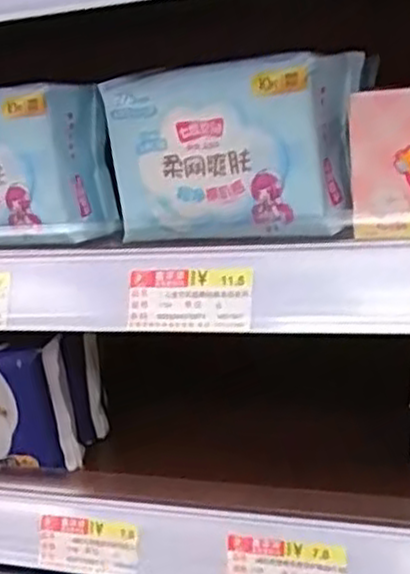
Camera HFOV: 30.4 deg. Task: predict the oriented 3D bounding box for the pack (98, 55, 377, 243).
[{"bbox_3d":[0.016,-0.070,0.383,0.126,0.082,0.051,1,18,24],"label":"pack"}]

